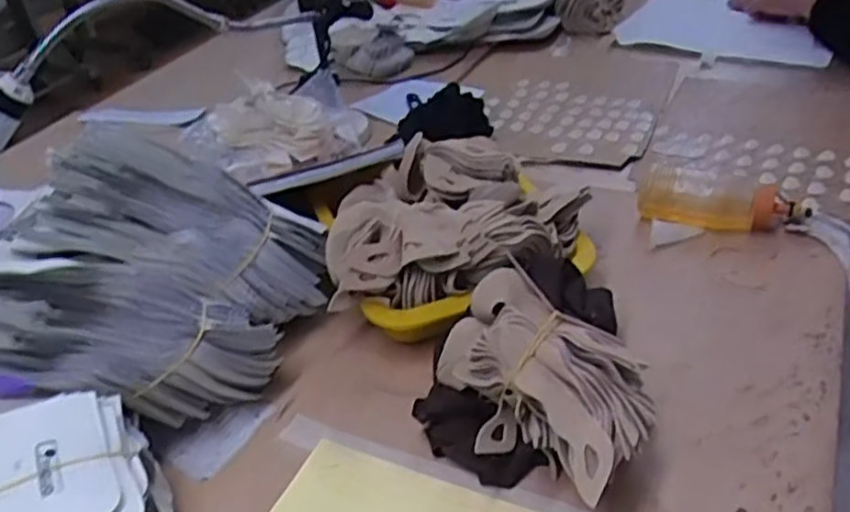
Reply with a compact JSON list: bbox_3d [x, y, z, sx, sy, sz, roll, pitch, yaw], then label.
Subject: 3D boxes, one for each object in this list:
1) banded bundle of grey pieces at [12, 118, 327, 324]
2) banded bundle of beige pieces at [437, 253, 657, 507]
[{"bbox_3d":[-0.177,-0.019,0.549,0.212,0.079,0.073,23,35,-14],"label":"banded bundle of grey pieces"},{"bbox_3d":[0.072,0.073,0.458,0.146,0.061,0.094,27,48,37],"label":"banded bundle of beige pieces"}]

